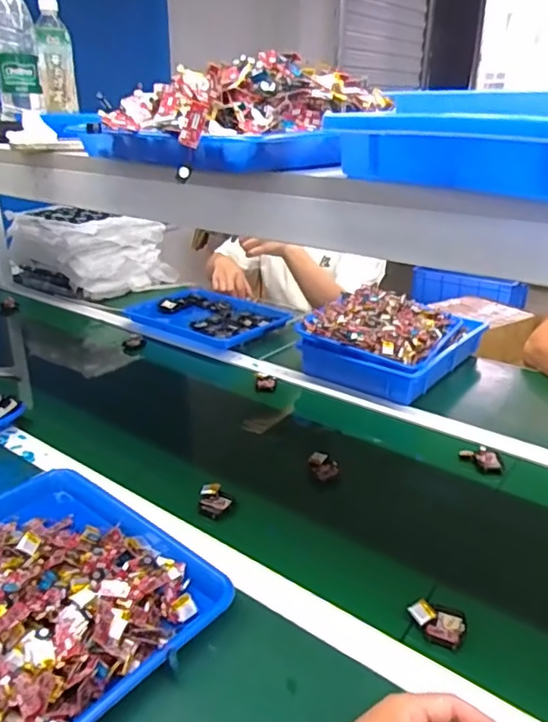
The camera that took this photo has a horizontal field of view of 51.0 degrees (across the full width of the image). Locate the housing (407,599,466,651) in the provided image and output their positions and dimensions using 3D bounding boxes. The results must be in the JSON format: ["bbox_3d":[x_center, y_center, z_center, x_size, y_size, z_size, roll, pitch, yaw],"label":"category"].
[{"bbox_3d":[0.161,0.255,0.565,0.050,0.021,0.045,13,27,28],"label":"housing"}]

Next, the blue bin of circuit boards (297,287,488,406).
[{"bbox_3d":[0.234,-0.049,1.128,0.253,0.104,0.312,17,29,34],"label":"blue bin of circuit boards"}]

